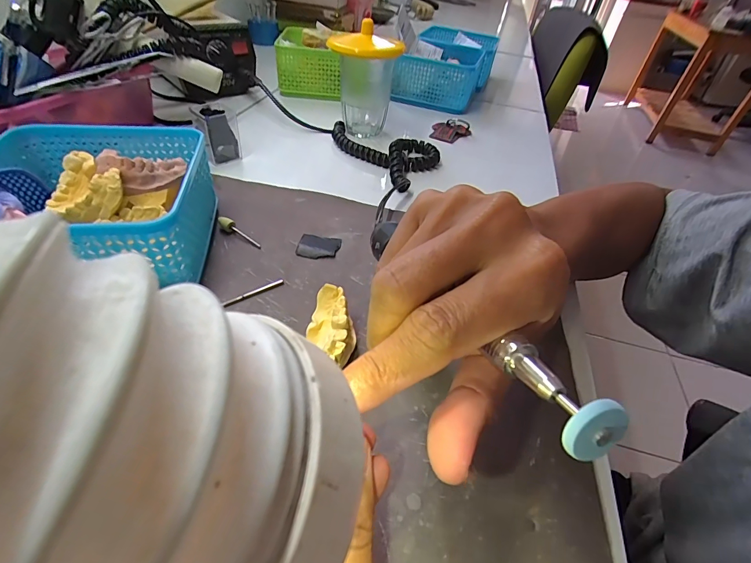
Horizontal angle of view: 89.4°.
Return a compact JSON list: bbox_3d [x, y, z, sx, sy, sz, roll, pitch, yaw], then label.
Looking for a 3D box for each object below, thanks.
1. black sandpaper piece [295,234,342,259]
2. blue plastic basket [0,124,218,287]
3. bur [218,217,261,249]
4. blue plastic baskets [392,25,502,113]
[{"bbox_3d":[-0.045,-0.029,0.301,0.032,0.004,0.028,8,43,1],"label":"black sandpaper piece"},{"bbox_3d":[-0.190,-0.049,0.259,0.135,0.063,0.129,-2,44,-10],"label":"blue plastic basket"},{"bbox_3d":[-0.108,-0.039,0.300,0.044,0.008,0.008,28,47,21],"label":"bur"},{"bbox_3d":[0.124,-0.356,0.629,0.125,0.064,0.260,16,44,9],"label":"blue plastic baskets"}]

